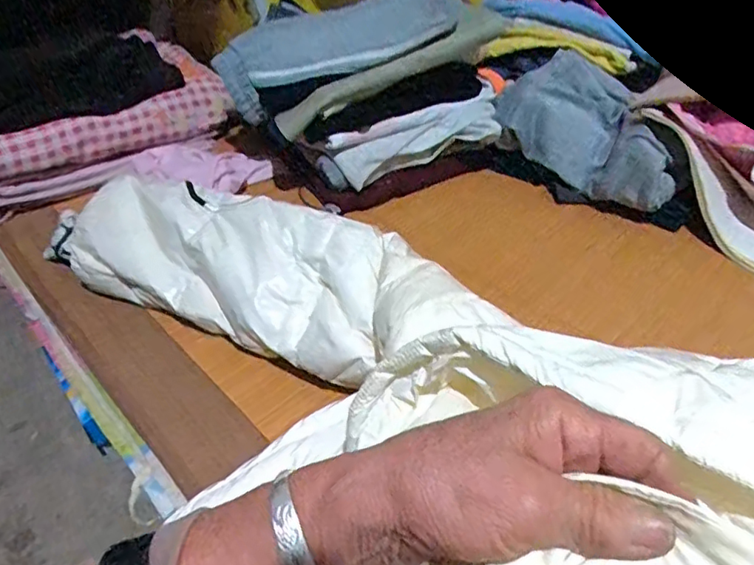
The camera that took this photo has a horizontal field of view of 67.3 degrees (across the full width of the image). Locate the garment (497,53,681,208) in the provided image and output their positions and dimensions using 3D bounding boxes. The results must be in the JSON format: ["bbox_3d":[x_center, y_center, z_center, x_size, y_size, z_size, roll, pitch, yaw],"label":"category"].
[{"bbox_3d":[0.264,-0.179,0.690,0.134,0.104,0.233,-33,50,-29],"label":"garment"}]

